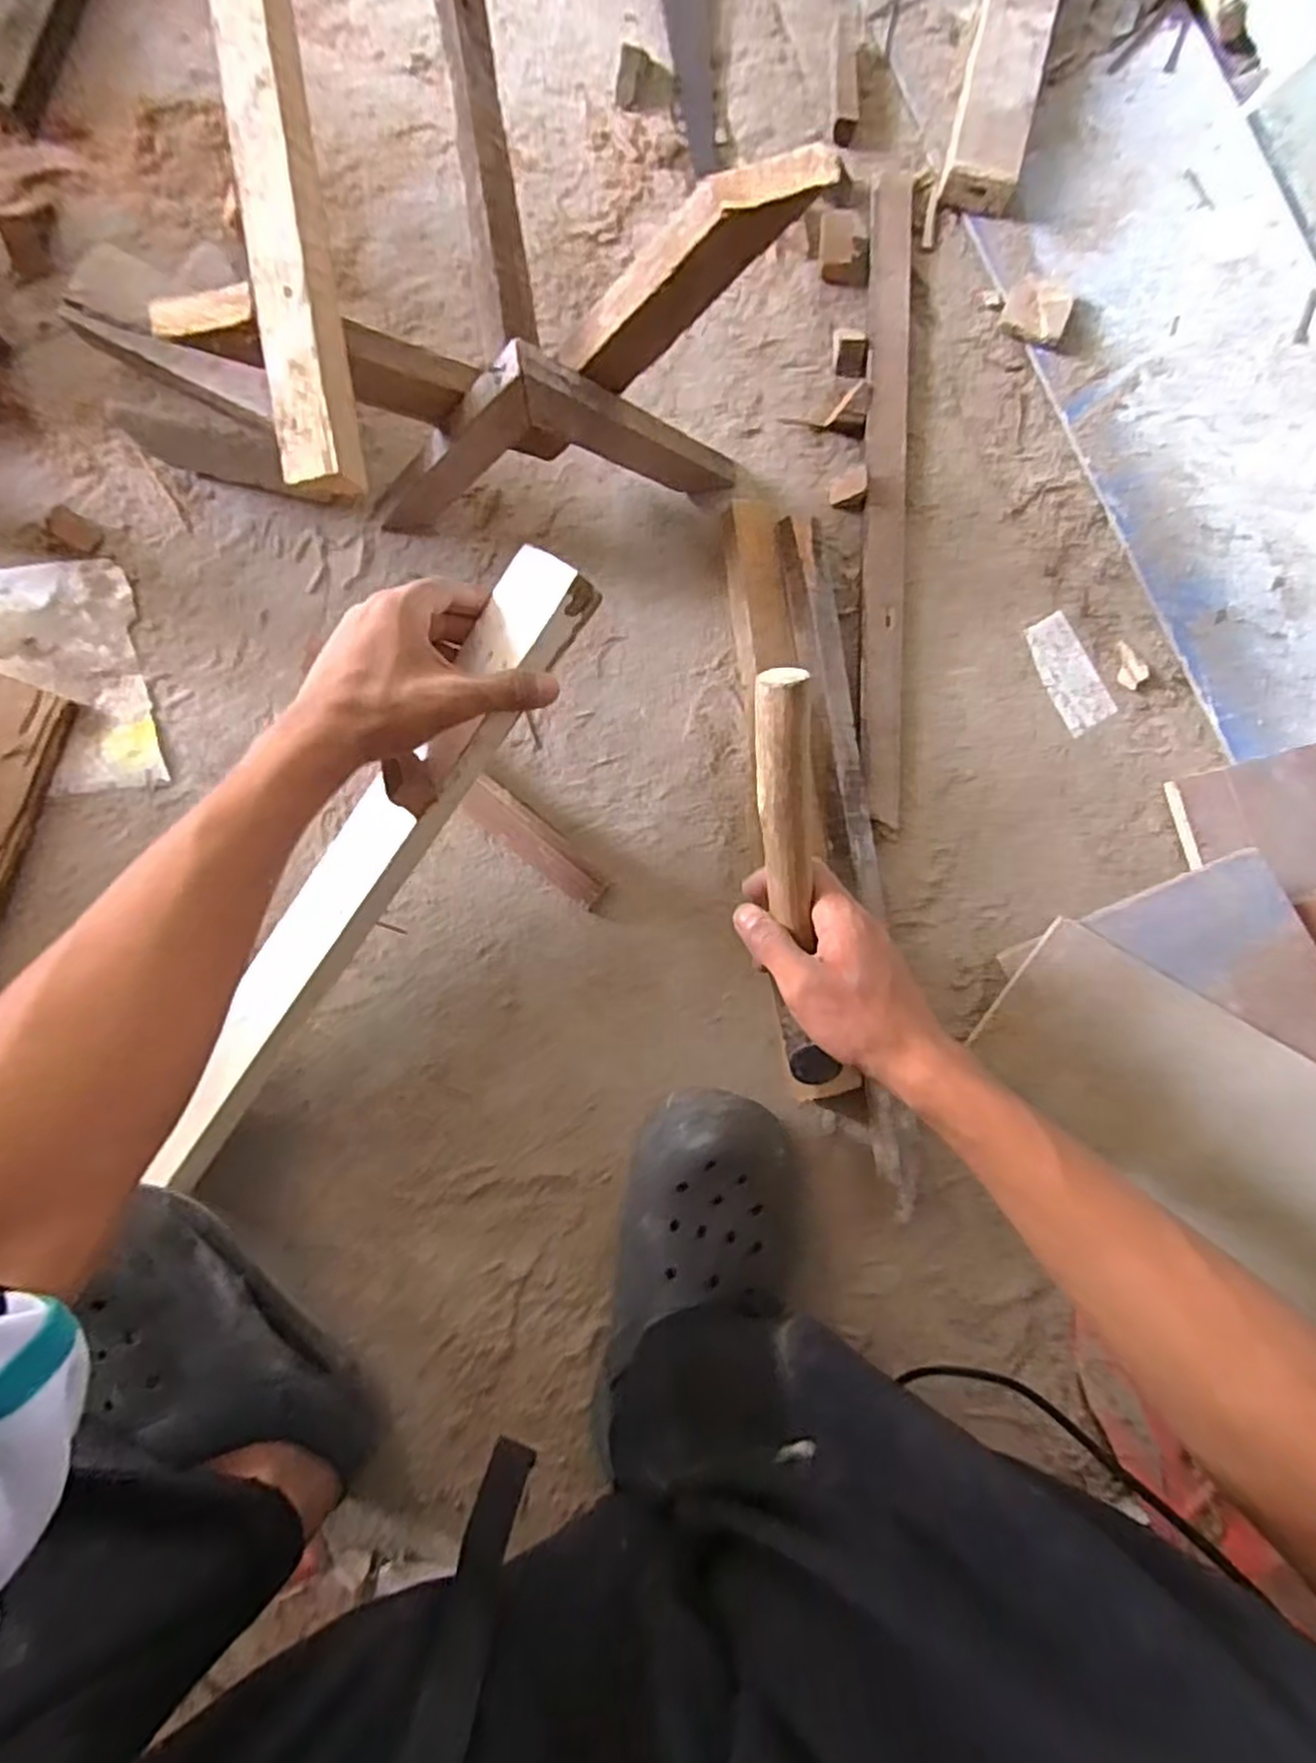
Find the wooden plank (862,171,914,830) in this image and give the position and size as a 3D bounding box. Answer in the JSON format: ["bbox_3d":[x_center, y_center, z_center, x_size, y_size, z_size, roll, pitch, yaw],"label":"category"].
[{"bbox_3d":[0.171,-0.286,0.550,0.033,0.012,0.481,1,88,0],"label":"wooden plank"}]

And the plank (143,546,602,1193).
[{"bbox_3d":[-0.184,0.004,0.454,0.068,0.022,0.451,42,100,29],"label":"plank"}]

